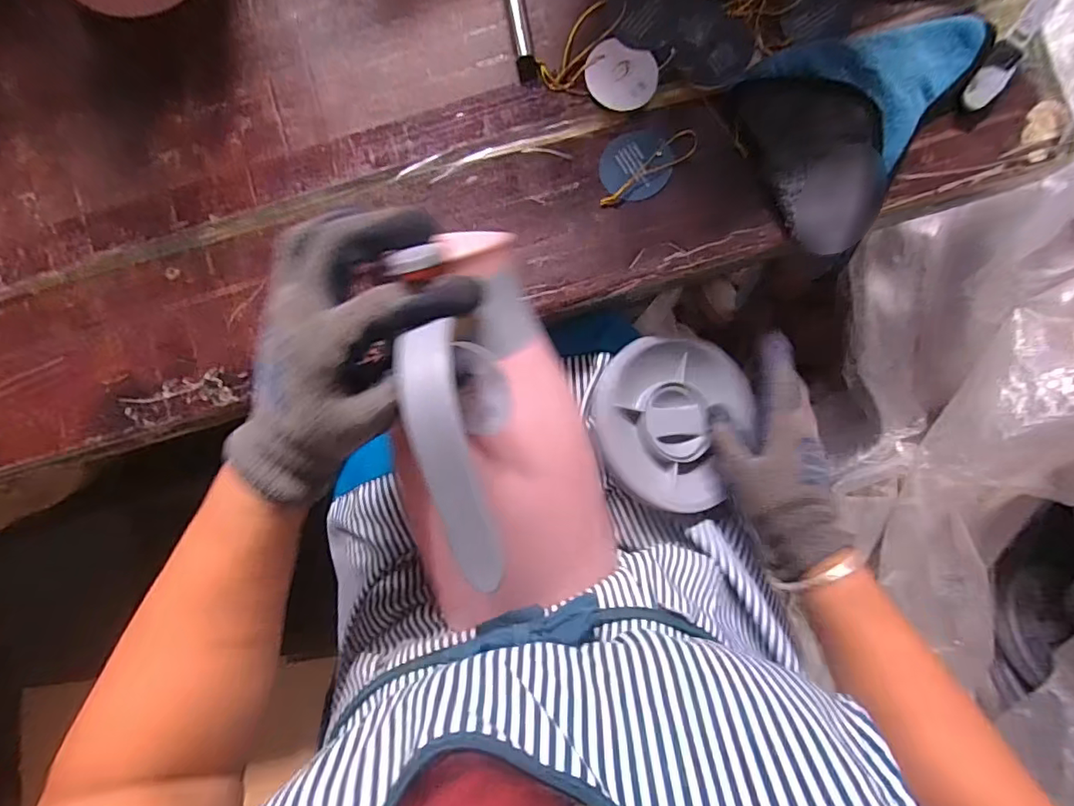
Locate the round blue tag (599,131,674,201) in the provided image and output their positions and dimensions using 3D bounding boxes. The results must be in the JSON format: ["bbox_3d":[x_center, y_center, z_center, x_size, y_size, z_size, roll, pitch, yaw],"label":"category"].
[{"bbox_3d":[0.071,-0.171,0.383,0.050,0.004,0.048,0,90,2],"label":"round blue tag"}]

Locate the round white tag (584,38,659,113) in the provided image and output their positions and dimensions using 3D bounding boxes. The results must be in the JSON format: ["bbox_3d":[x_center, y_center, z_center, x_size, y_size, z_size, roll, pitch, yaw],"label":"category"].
[{"bbox_3d":[0.060,-0.234,0.384,0.050,0.004,0.042,22,100,1],"label":"round white tag"}]

